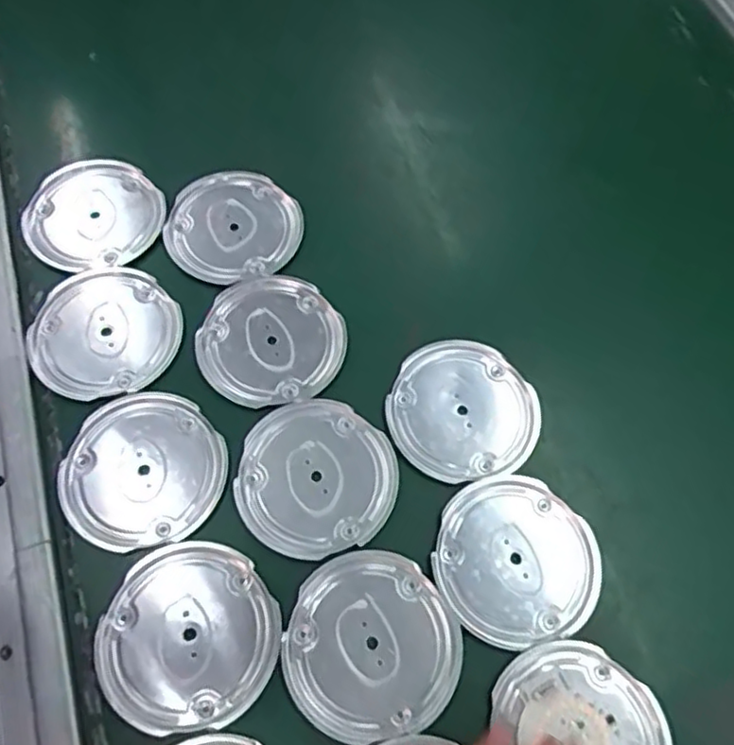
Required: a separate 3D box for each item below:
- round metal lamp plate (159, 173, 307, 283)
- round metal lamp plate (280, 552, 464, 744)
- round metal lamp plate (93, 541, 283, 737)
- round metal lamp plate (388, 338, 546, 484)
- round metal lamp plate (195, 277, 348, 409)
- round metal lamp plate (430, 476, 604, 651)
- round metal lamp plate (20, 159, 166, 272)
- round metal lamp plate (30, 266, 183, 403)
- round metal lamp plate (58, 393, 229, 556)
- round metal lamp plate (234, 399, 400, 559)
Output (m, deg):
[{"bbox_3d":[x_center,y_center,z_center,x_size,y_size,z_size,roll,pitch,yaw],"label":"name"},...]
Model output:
[{"bbox_3d":[-0.108,-0.117,0.524,0.096,0.017,0.102,1,66,-3],"label":"round metal lamp plate"},{"bbox_3d":[0.003,0.167,0.400,0.104,0.004,0.102,1,66,-3],"label":"round metal lamp plate"},{"bbox_3d":[-0.109,0.160,0.397,0.104,0.004,0.104,1,66,-3],"label":"round metal lamp plate"},{"bbox_3d":[0.069,0.026,0.466,0.104,0.009,0.100,1,66,-3],"label":"round metal lamp plate"},{"bbox_3d":[-0.071,-0.024,0.483,0.103,0.005,0.104,1,66,-3],"label":"round metal lamp plate"},{"bbox_3d":[0.098,0.121,0.427,0.107,0.005,0.103,1,66,-3],"label":"round metal lamp plate"},{"bbox_3d":[-0.219,-0.127,0.523,0.103,0.019,0.089,-32,71,-16],"label":"round metal lamp plate"},{"bbox_3d":[-0.193,-0.030,0.481,0.102,0.009,0.102,1,66,-3],"label":"round metal lamp plate"},{"bbox_3d":[-0.150,0.065,0.437,0.103,0.004,0.103,1,66,-3],"label":"round metal lamp plate"},{"bbox_3d":[-0.034,0.069,0.442,0.104,0.004,0.103,1,66,-3],"label":"round metal lamp plate"}]

